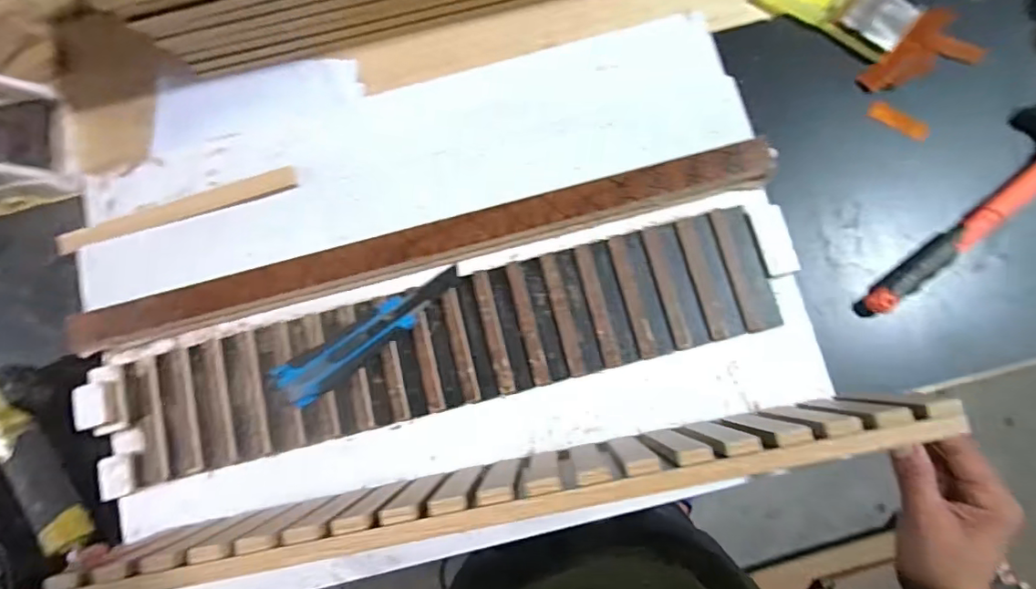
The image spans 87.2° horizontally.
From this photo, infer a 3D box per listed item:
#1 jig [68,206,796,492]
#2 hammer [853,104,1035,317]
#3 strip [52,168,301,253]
[{"bbox_3d":[-0.069,0.041,0.478,0.613,0.021,0.120,-13,82,1],"label":"jig"},{"bbox_3d":[0.413,-0.058,0.486,0.246,0.030,0.104,-39,83,-3],"label":"hammer"},{"bbox_3d":[-0.327,-0.081,0.525,0.227,0.006,0.025,-18,74,-4],"label":"strip"}]

